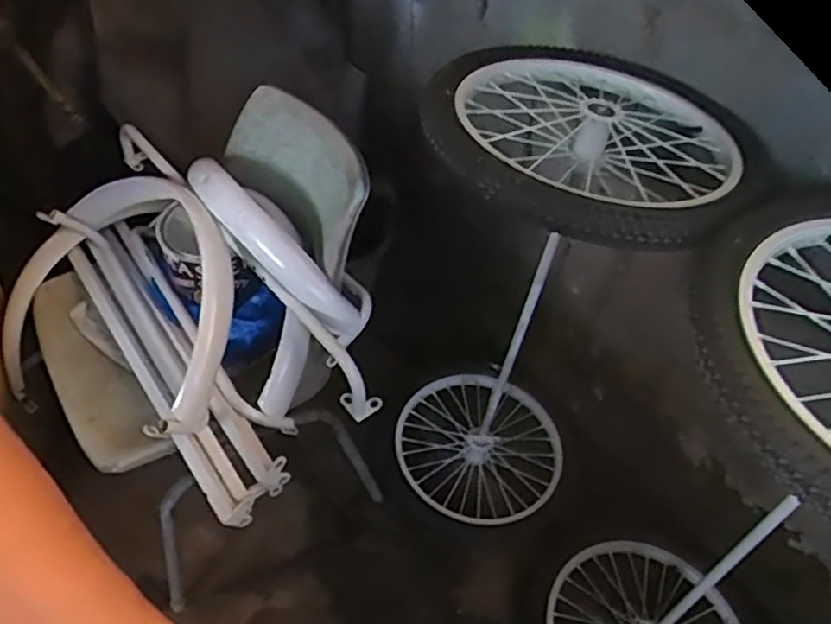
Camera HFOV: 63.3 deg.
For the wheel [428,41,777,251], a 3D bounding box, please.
[{"bbox_3d":[0.216,-0.209,0.844,0.393,0.091,0.385,2,48,-3],"label":"wheel"}]

